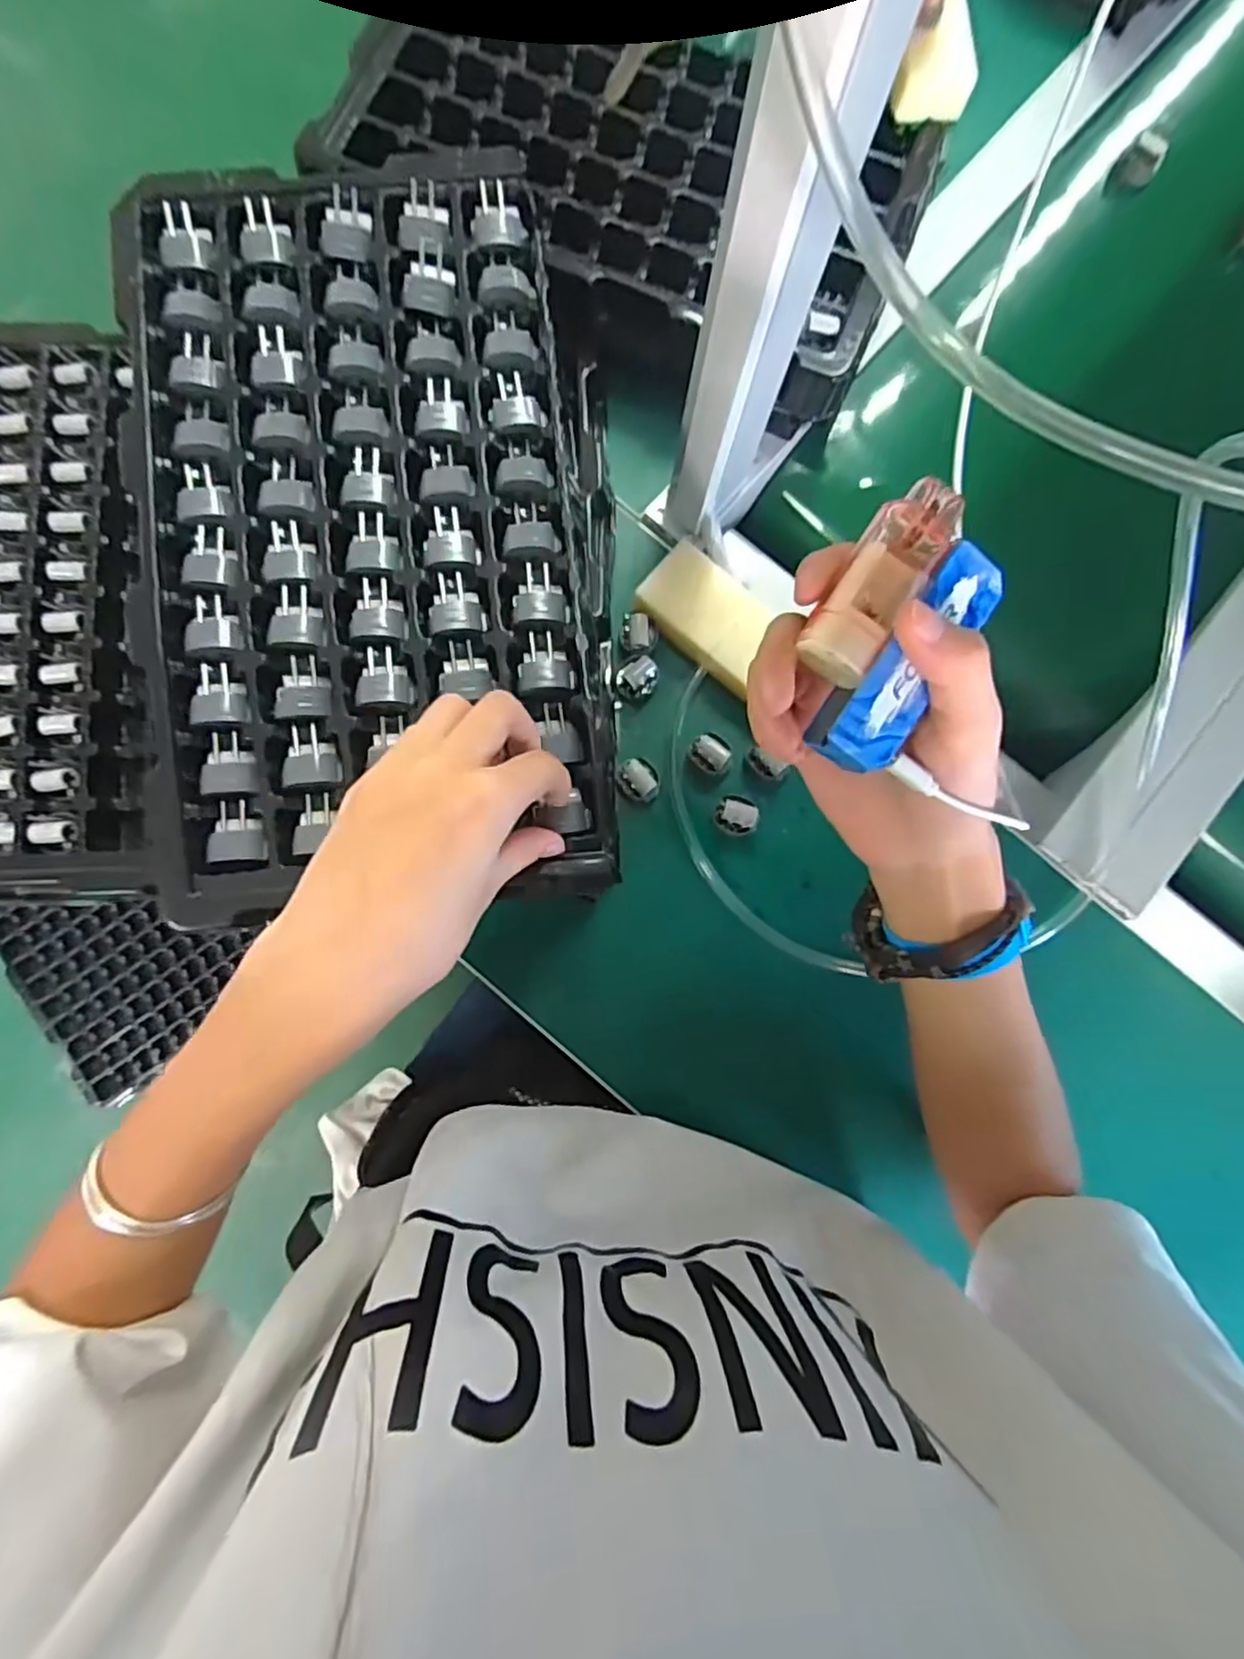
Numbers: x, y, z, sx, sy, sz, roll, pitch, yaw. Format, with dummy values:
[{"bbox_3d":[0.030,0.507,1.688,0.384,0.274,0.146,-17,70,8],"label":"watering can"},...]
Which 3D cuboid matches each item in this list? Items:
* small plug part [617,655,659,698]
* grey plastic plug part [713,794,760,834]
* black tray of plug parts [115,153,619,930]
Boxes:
[{"bbox_3d":[0.010,-0.099,0.435,0.026,0.017,0.026,0,83,-2],"label":"small plug part"},{"bbox_3d":[0.073,-0.010,0.429,0.026,0.020,0.025,0,83,-2],"label":"grey plastic plug part"},{"bbox_3d":[-0.120,-0.138,0.321,0.199,0.029,0.343,-5,86,1],"label":"black tray of plug parts"}]

